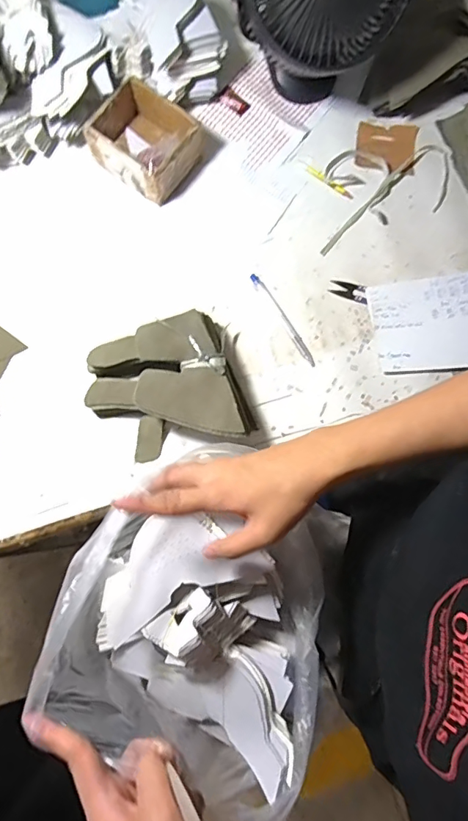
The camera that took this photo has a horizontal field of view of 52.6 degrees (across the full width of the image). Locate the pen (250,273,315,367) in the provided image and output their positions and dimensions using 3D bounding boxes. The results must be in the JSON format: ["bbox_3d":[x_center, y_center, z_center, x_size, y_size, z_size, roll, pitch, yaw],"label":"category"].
[{"bbox_3d":[0.063,-0.118,0.602,0.011,0.009,0.143,-31,79,-8],"label":"pen"}]

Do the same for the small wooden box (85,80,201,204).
[{"bbox_3d":[-0.120,-0.359,0.636,0.137,0.062,0.119,39,81,9],"label":"small wooden box"}]

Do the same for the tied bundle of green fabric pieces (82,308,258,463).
[{"bbox_3d":[-0.083,-0.023,0.554,0.177,0.071,0.158,-18,78,-3],"label":"tied bundle of green fabric pieces"}]

